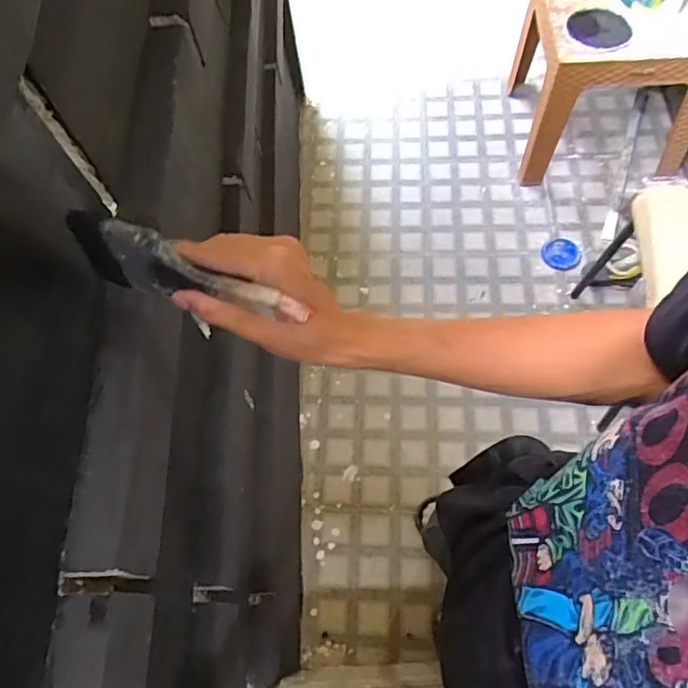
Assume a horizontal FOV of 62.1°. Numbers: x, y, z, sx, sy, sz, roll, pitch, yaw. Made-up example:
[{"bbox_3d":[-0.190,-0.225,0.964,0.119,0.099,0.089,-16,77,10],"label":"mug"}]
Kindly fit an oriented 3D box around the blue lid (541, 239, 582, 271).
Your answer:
[{"bbox_3d":[0.691,-0.286,1.813,0.113,0.012,0.131,36,68,15],"label":"blue lid"}]

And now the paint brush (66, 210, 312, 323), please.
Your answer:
[{"bbox_3d":[-0.115,-0.050,0.416,0.181,0.065,0.018,19,65,12],"label":"paint brush"}]

